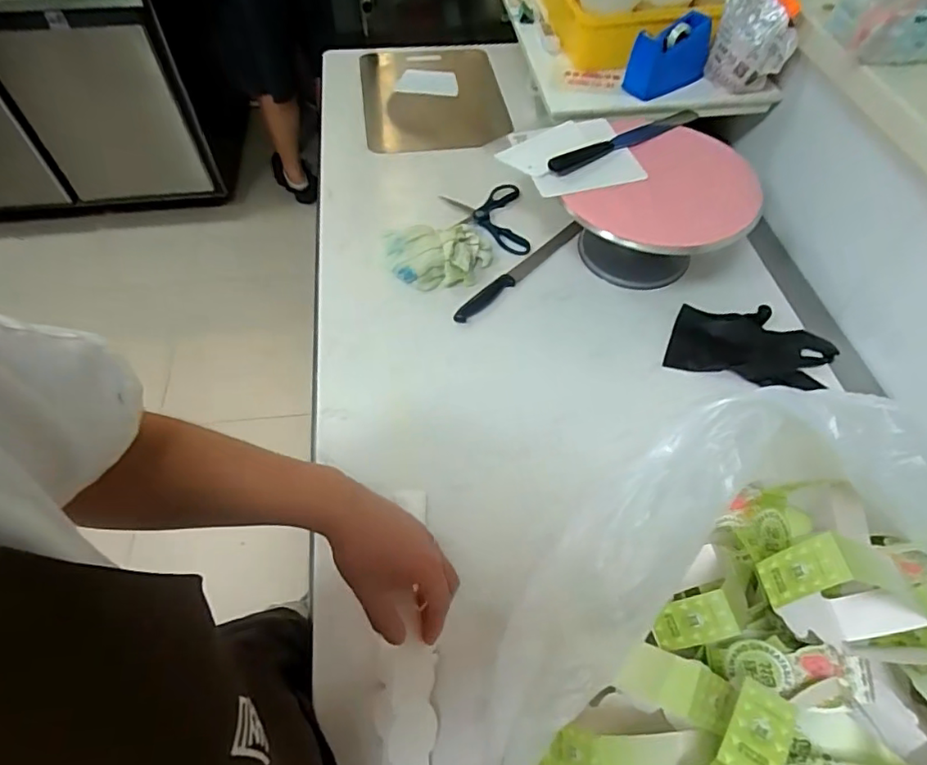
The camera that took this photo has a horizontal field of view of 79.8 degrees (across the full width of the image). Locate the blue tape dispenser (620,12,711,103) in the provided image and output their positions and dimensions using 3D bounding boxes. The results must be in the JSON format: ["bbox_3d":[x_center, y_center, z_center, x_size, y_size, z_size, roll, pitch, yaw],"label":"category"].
[{"bbox_3d":[0.339,-0.531,0.908,0.139,0.097,0.046,-22,58,-15],"label":"blue tape dispenser"}]

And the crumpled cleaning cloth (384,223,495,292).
[{"bbox_3d":[-0.038,-0.207,0.892,0.165,0.043,0.117,-4,55,-4],"label":"crumpled cleaning cloth"}]

